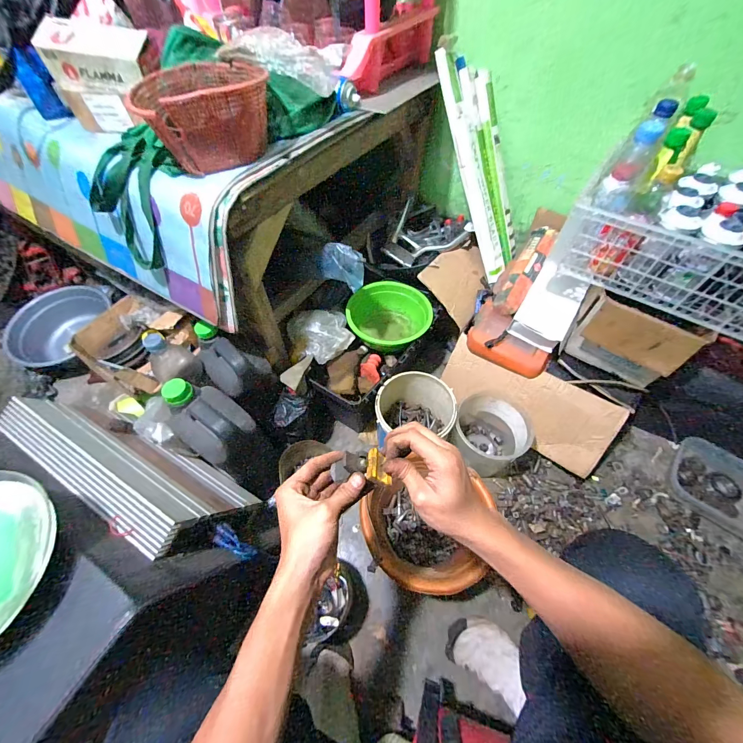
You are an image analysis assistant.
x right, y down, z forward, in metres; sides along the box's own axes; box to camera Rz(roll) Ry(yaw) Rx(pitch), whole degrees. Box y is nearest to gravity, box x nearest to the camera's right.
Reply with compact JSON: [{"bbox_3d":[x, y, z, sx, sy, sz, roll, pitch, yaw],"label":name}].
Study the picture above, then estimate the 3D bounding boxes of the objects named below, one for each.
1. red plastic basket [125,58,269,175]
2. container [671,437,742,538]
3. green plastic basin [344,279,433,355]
[{"bbox_3d":[-0.253,-0.404,0.514,0.189,0.105,0.163,-21,57,-13],"label":"red plastic basket"},{"bbox_3d":[0.849,0.291,0.759,0.257,0.055,0.168,34,62,22],"label":"container"},{"bbox_3d":[0.046,-0.142,0.898,0.221,0.096,0.193,-9,55,-5],"label":"green plastic basin"}]

